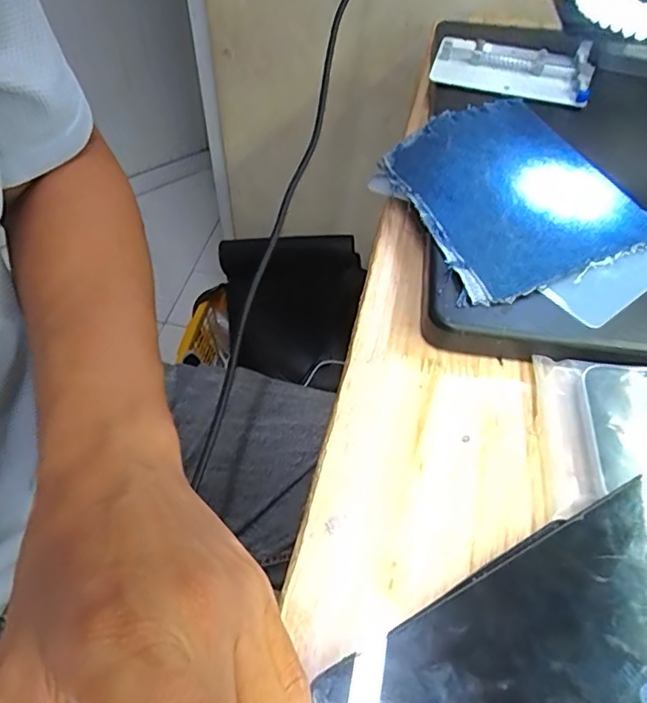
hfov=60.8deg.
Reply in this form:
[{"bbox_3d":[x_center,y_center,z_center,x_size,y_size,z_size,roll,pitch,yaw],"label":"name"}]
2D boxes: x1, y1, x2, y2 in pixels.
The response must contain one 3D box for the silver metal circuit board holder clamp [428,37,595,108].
[{"bbox_3d":[0.148,-0.226,0.442,0.124,0.026,0.064,19,54,13],"label":"silver metal circuit board holder clamp"}]

